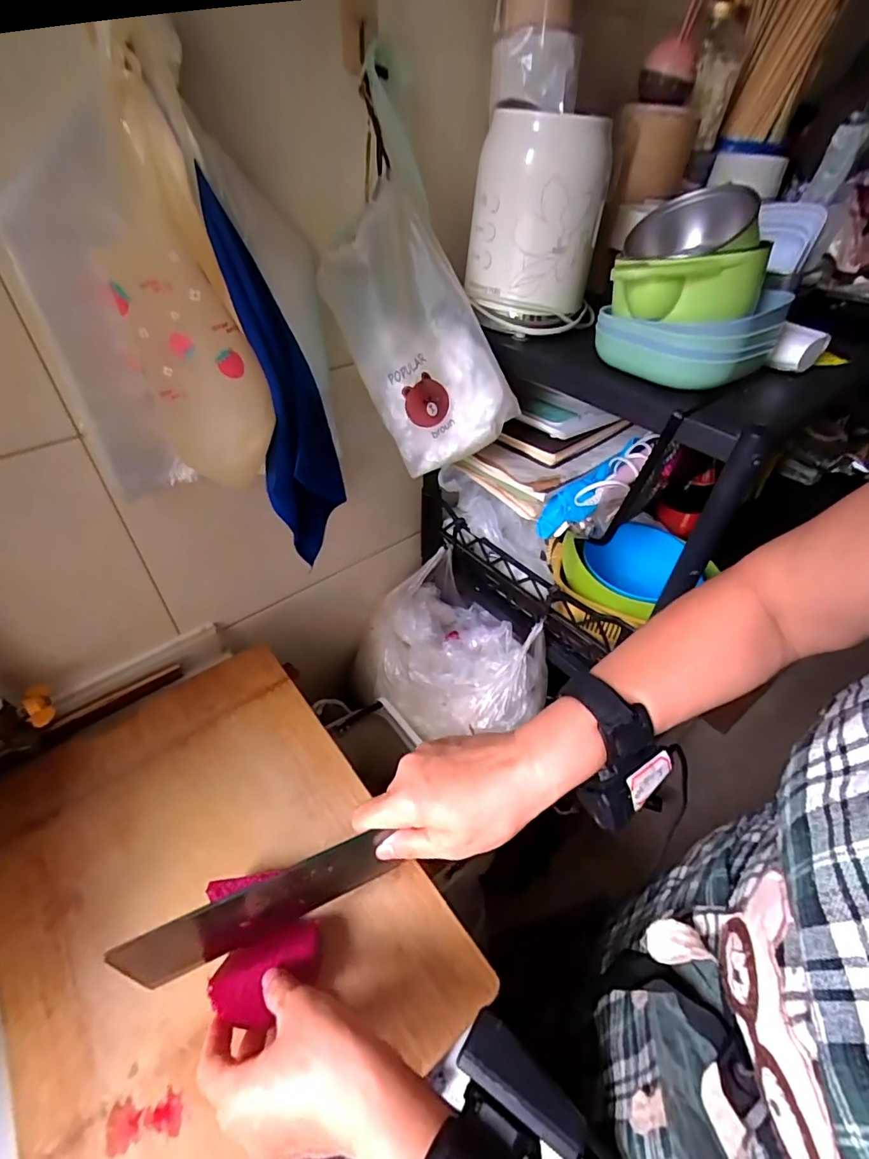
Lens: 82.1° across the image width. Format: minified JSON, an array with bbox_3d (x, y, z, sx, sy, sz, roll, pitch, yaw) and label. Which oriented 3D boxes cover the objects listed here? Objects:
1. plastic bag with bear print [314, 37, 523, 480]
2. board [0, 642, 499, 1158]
[{"bbox_3d":[-0.026,-0.270,0.461,0.125,0.327,0.069,-24,21,-23],"label":"plastic bag with bear print"},{"bbox_3d":[-0.208,0.268,0.449,0.310,0.013,0.438,-28,52,-27],"label":"board"}]

